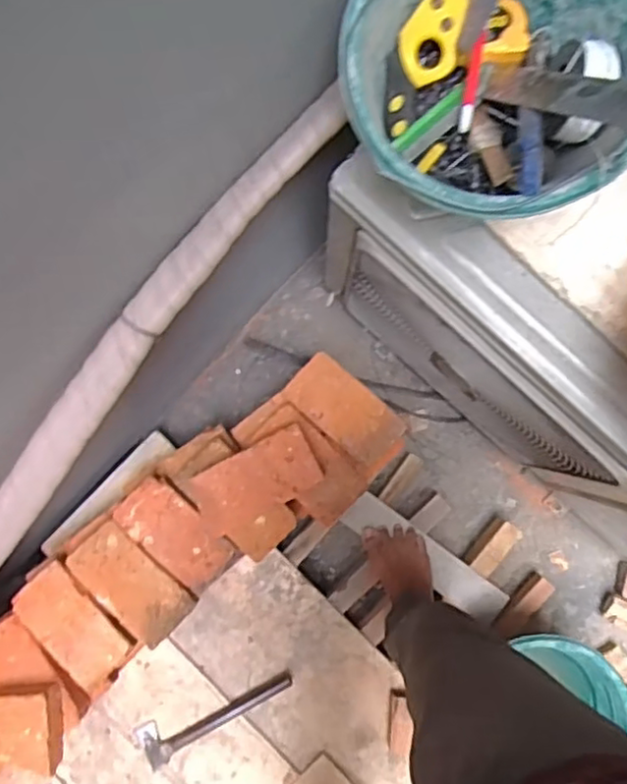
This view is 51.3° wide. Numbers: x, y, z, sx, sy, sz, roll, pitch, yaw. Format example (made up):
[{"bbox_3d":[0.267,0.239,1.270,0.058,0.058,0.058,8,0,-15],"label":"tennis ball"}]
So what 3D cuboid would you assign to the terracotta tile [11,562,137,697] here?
[{"bbox_3d":[-0.371,0.362,1.009,0.094,0.032,0.182,-41,87,-4],"label":"terracotta tile"}]

